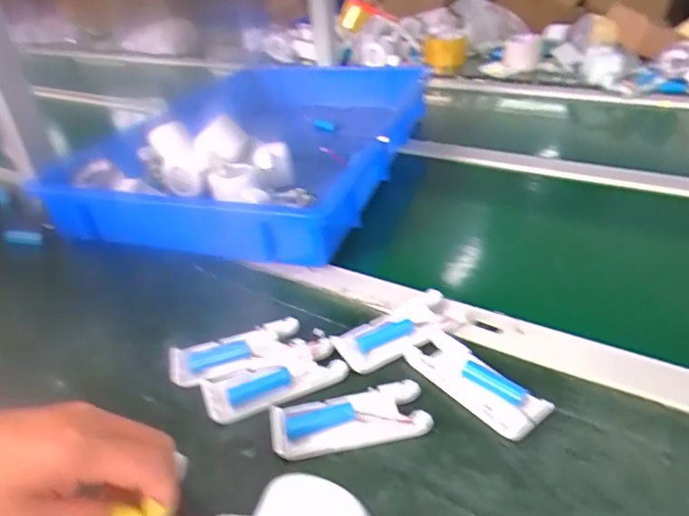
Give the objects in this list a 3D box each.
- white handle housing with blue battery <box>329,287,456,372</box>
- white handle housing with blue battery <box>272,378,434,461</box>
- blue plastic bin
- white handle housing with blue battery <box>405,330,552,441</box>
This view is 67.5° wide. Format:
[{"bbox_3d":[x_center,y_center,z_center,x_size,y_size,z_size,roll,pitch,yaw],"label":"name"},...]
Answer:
[{"bbox_3d":[0.044,0.059,0.429,0.100,0.019,0.042,-20,37,-20],"label":"white handle housing with blue battery"},{"bbox_3d":[0.003,0.112,0.361,0.107,0.013,0.043,-10,35,-7],"label":"white handle housing with blue battery"},{"bbox_3d":[-0.116,-0.169,0.743,0.397,0.099,0.529,8,36,18],"label":"blue plastic bin"},{"bbox_3d":[0.095,0.090,0.383,0.043,0.014,0.107,-27,40,-29],"label":"white handle housing with blue battery"}]

